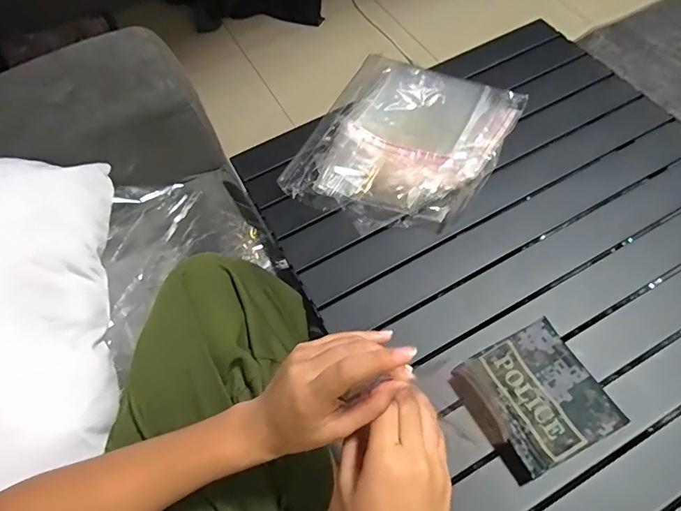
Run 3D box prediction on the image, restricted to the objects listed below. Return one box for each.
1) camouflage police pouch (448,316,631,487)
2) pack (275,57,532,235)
[{"bbox_3d":[0.202,0.148,0.474,0.125,0.025,0.125,-27,62,-11],"label":"camouflage police pouch"},{"bbox_3d":[0.097,-0.171,0.666,0.255,0.028,0.310,24,65,17],"label":"pack"}]

